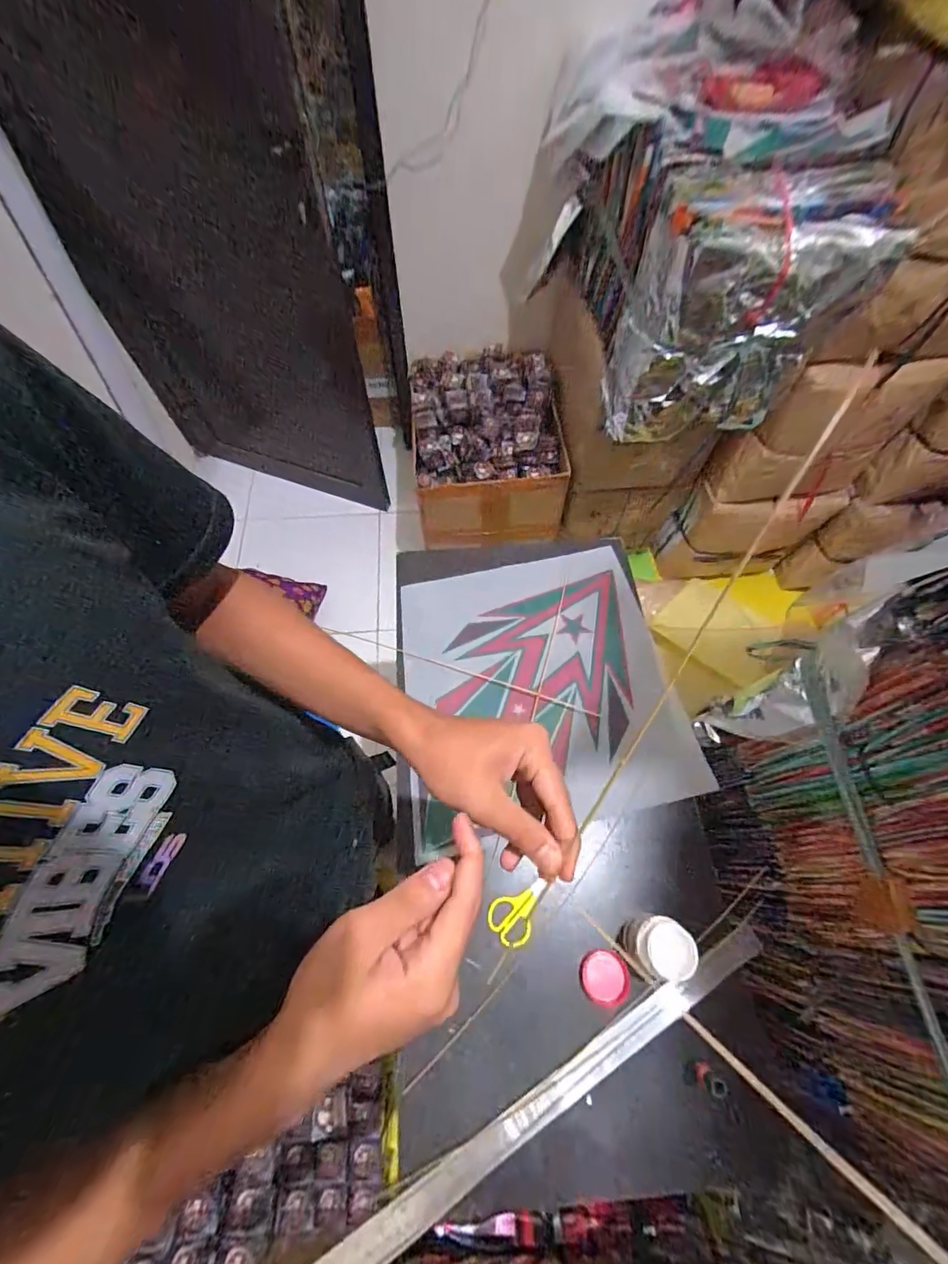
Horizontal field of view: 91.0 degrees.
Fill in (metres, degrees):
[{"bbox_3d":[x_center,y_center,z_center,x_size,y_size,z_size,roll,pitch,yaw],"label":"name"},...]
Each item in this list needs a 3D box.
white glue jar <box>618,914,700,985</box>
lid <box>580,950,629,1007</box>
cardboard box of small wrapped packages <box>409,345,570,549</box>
[{"bbox_3d":[0.198,0.345,0.512,0.066,0.063,0.059,-5,63,-4],"label":"white glue jar"},{"bbox_3d":[0.149,0.394,0.532,0.052,0.012,0.053,0,63,-1],"label":"lid"},{"bbox_3d":[0.033,-0.573,1.473,0.428,0.308,0.618,-5,63,-4],"label":"cardboard box of small wrapped packages"}]

